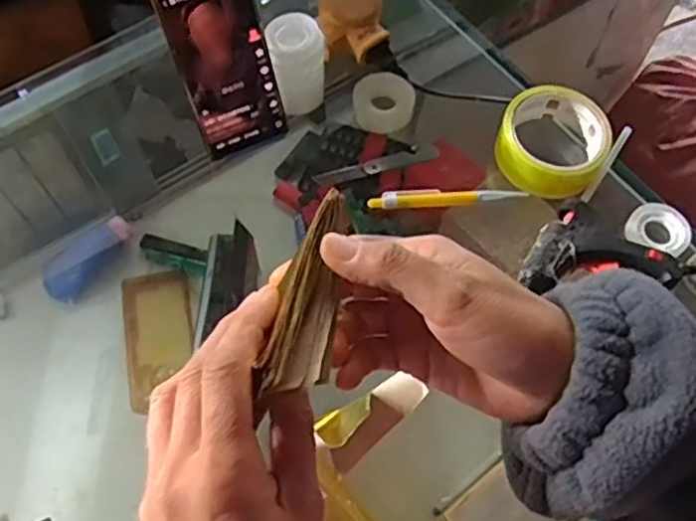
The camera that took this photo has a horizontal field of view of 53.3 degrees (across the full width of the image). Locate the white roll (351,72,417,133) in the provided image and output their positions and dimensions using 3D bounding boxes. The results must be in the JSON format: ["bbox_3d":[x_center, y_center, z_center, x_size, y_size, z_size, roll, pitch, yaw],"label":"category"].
[{"bbox_3d":[0.033,-0.144,0.625,0.054,0.028,0.048,23,66,9],"label":"white roll"}]

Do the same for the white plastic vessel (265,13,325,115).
[{"bbox_3d":[-0.044,-0.169,0.601,0.046,0.074,0.052,-11,65,-7],"label":"white plastic vessel"}]

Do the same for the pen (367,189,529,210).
[{"bbox_3d":[0.083,-0.053,0.585,0.131,0.012,0.014,-2,65,-2],"label":"pen"}]

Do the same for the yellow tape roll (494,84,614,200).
[{"bbox_3d":[0.174,-0.102,0.590,0.090,0.041,0.086,1,65,-1],"label":"yellow tape roll"}]

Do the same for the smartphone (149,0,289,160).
[{"bbox_3d":[-0.097,-0.156,0.549,0.075,0.157,0.012,-25,43,-13],"label":"smartphone"}]

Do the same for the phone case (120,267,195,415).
[{"bbox_3d":[-0.211,0.085,0.773,0.075,0.017,0.151,-10,65,-6],"label":"phone case"}]

